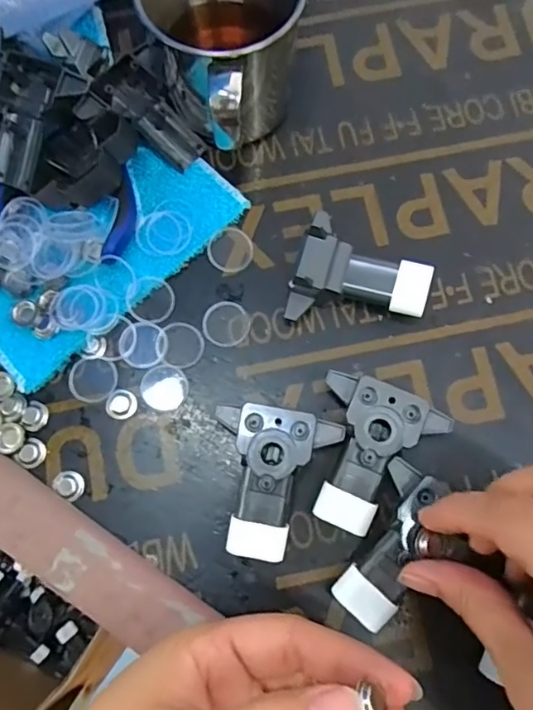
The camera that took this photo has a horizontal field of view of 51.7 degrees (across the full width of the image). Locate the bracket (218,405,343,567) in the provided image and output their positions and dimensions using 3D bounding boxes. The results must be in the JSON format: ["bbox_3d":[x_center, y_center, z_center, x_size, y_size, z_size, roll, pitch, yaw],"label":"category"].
[{"bbox_3d":[0.001,0.057,0.244,0.052,0.026,0.063,11,76,3],"label":"bracket"}]

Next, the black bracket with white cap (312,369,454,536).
[{"bbox_3d":[0.045,0.047,0.246,0.055,0.026,0.063,22,77,5],"label":"black bracket with white cap"}]

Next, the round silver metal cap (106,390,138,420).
[{"bbox_3d":[-0.070,0.024,0.263,0.015,0.004,0.014,0,76,0],"label":"round silver metal cap"}]

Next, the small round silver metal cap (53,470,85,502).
[{"bbox_3d":[-0.091,0.060,0.254,0.014,0.004,0.012,34,78,8],"label":"small round silver metal cap"}]

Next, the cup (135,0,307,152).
[{"bbox_3d":[-0.014,-0.149,0.267,0.069,0.079,0.078,-30,78,-7],"label":"cup"}]

